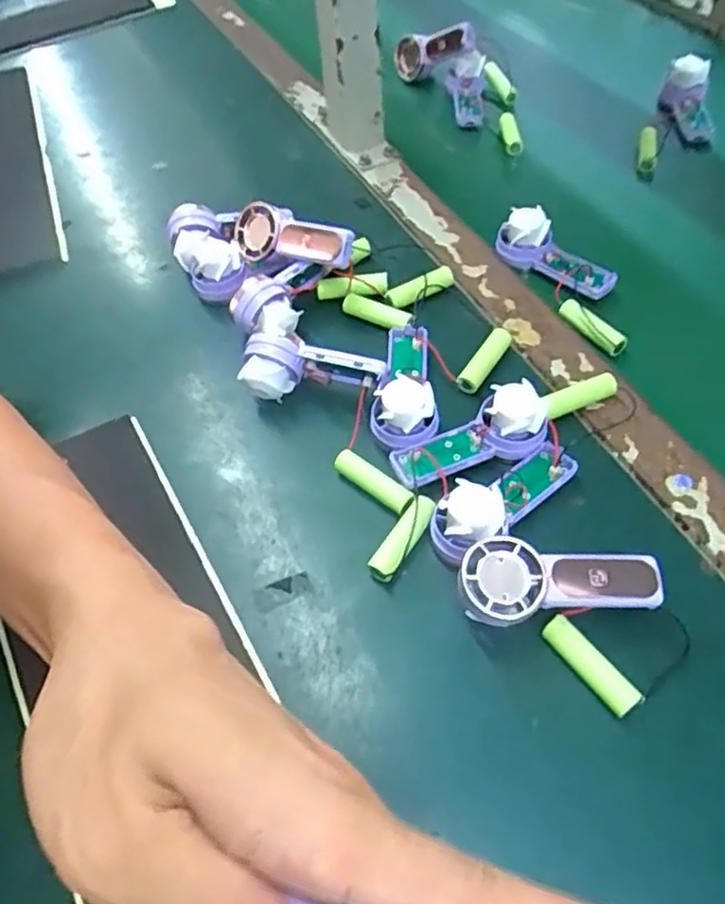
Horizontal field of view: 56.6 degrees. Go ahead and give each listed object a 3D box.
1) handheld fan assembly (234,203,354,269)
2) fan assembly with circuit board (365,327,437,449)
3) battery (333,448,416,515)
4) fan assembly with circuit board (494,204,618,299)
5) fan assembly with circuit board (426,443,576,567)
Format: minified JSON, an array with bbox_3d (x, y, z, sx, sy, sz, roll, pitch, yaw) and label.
[{"bbox_3d":[-0.046,-0.148,0.464,0.097,0.037,0.024,17,20,24],"label":"handheld fan assembly"},{"bbox_3d":[0.030,-0.046,0.412,0.039,0.027,0.095,7,55,10],"label":"fan assembly with circuit board"},{"bbox_3d":[0.006,0.016,0.383,0.051,0.013,0.012,34,63,25],"label":"battery"},{"bbox_3d":[0.139,-0.143,0.478,0.092,0.031,0.023,35,58,21],"label":"fan assembly with circuit board"},{"bbox_3d":[0.079,0.022,0.357,0.092,0.023,0.034,-31,57,-17],"label":"fan assembly with circuit board"}]

